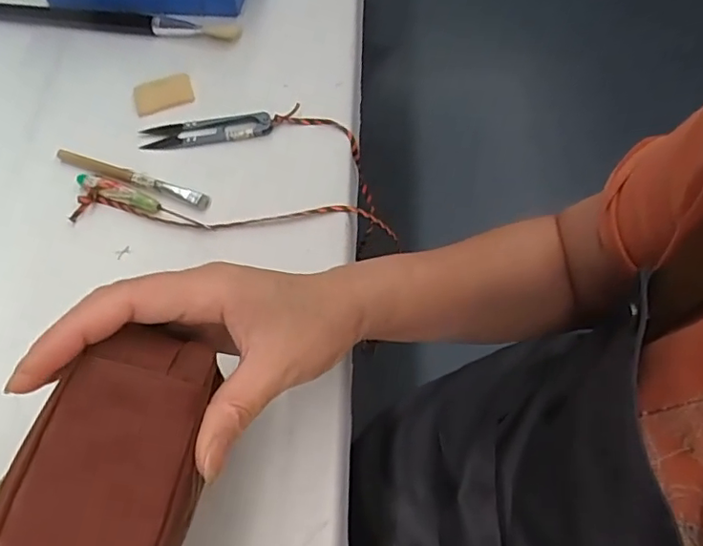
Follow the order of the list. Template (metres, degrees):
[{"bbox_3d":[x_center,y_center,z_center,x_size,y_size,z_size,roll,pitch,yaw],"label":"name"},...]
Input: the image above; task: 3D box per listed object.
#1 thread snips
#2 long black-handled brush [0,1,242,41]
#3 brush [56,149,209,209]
[{"bbox_3d":[-0.112,-0.112,0.439,0.099,0.012,0.025,-6,61,-1],"label":"thread snips"},{"bbox_3d":[-0.247,-0.231,0.510,0.300,0.016,0.018,11,63,8],"label":"long black-handled brush"},{"bbox_3d":[-0.163,-0.071,0.416,0.126,0.004,0.011,19,64,12],"label":"brush"}]

